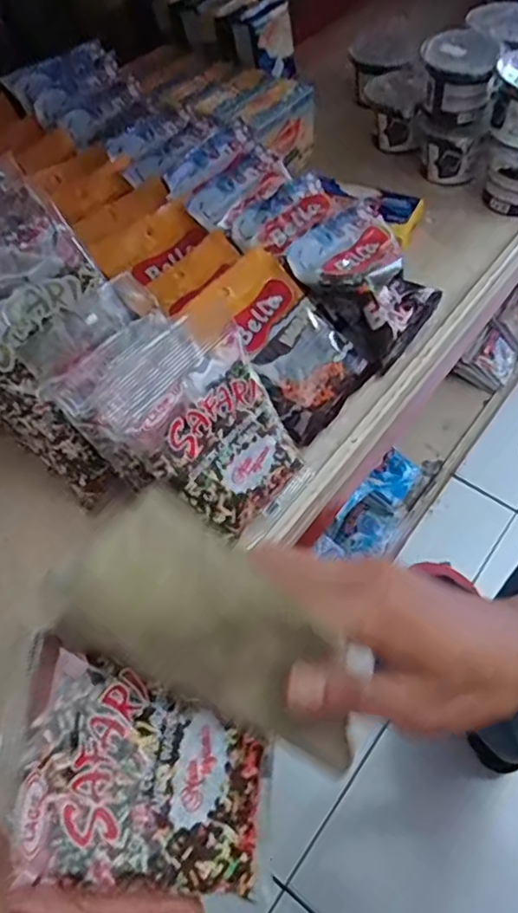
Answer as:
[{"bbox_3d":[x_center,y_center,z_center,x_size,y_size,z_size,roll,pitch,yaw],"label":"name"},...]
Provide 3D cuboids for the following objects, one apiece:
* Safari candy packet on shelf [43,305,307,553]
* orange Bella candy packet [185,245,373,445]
[{"bbox_3d":[-0.031,-0.013,0.353,0.093,0.148,0.021,-50,25,-21],"label":"Safari candy packet on shelf"},{"bbox_3d":[0.019,-0.080,0.437,0.118,0.028,0.102,44,65,1],"label":"orange Bella candy packet"}]

